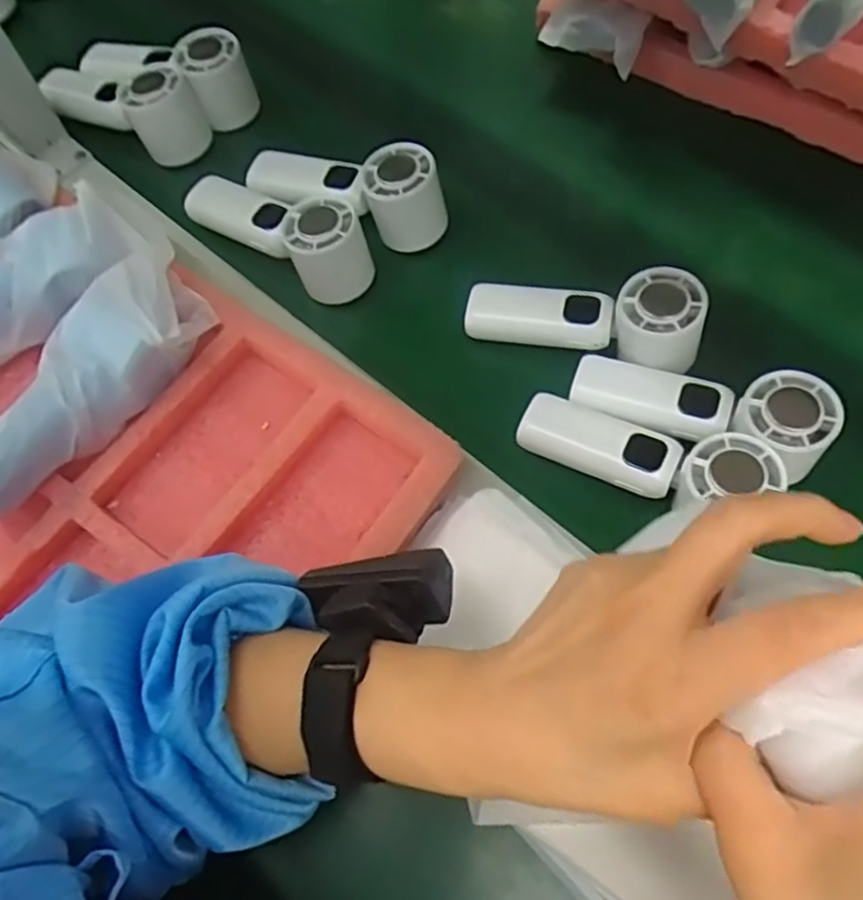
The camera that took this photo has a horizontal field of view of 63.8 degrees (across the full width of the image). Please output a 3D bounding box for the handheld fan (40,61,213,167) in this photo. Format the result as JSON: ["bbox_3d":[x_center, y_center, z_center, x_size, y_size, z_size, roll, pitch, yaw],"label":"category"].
[{"bbox_3d":[-0.256,-0.283,0.579,0.142,0.064,0.054,21,68,27],"label":"handheld fan"}]

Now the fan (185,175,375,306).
[{"bbox_3d":[-0.114,-0.168,0.508,0.150,0.057,0.050,34,72,15],"label":"fan"}]

